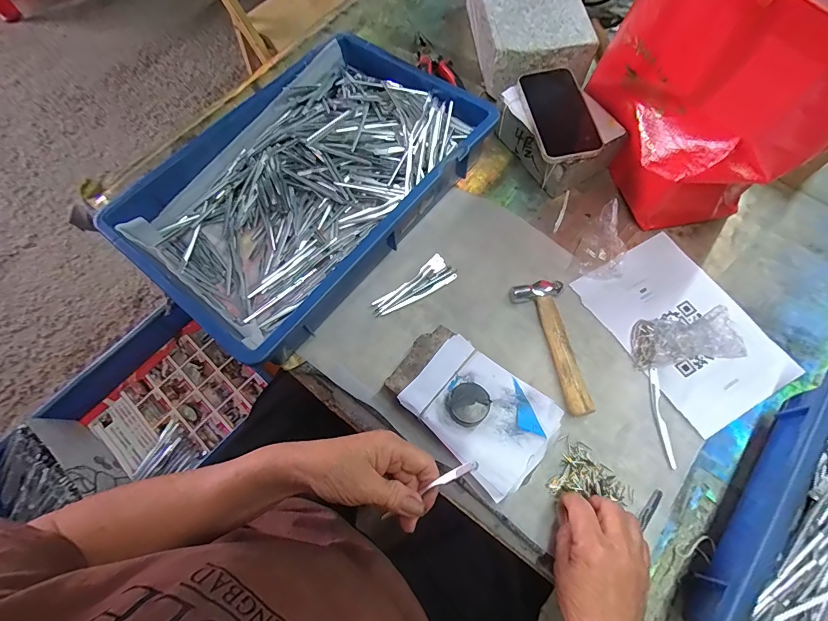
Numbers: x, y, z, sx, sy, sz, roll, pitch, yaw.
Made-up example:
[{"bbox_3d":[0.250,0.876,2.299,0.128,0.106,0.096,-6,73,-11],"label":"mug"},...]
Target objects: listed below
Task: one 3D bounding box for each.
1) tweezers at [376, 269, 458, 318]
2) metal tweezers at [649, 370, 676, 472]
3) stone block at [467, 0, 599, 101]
[{"bbox_3d":[0.006,-0.019,0.481,0.111,0.006,0.011,-29,70,-9],"label":"tweezers"},{"bbox_3d":[0.263,0.113,0.415,0.010,0.005,0.102,0,68,2],"label":"metal tweezers"},{"bbox_3d":[0.171,-0.427,0.598,0.146,0.077,0.209,-8,68,-1],"label":"stone block"}]

